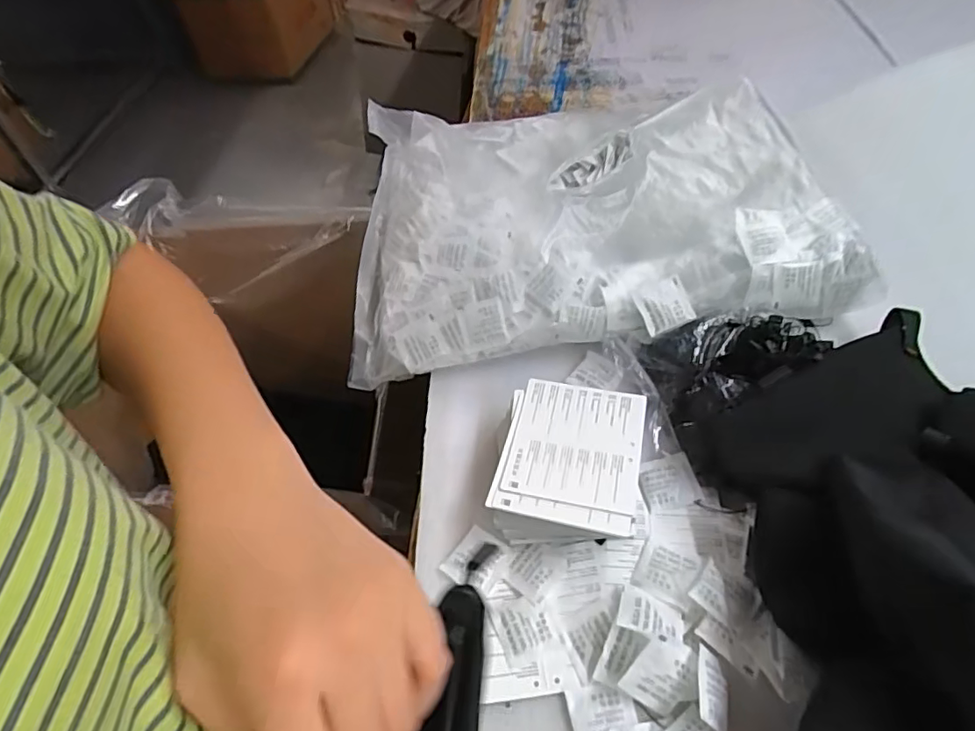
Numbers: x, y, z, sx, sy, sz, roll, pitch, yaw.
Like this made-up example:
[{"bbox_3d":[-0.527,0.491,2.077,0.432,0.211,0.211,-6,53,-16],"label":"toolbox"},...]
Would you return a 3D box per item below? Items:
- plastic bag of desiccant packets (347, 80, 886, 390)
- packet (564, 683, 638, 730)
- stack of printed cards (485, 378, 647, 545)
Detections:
[{"bbox_3d":[0.090,-0.170,0.579,0.458,0.070,0.361,-8,51,0],"label":"plastic bag of desiccant packets"},{"bbox_3d":[0.069,0.212,0.340,0.039,0.004,0.039,-10,51,-2],"label":"packet"},{"bbox_3d":[0.060,0.070,0.419,0.098,0.040,0.119,8,53,14],"label":"stack of printed cards"}]

